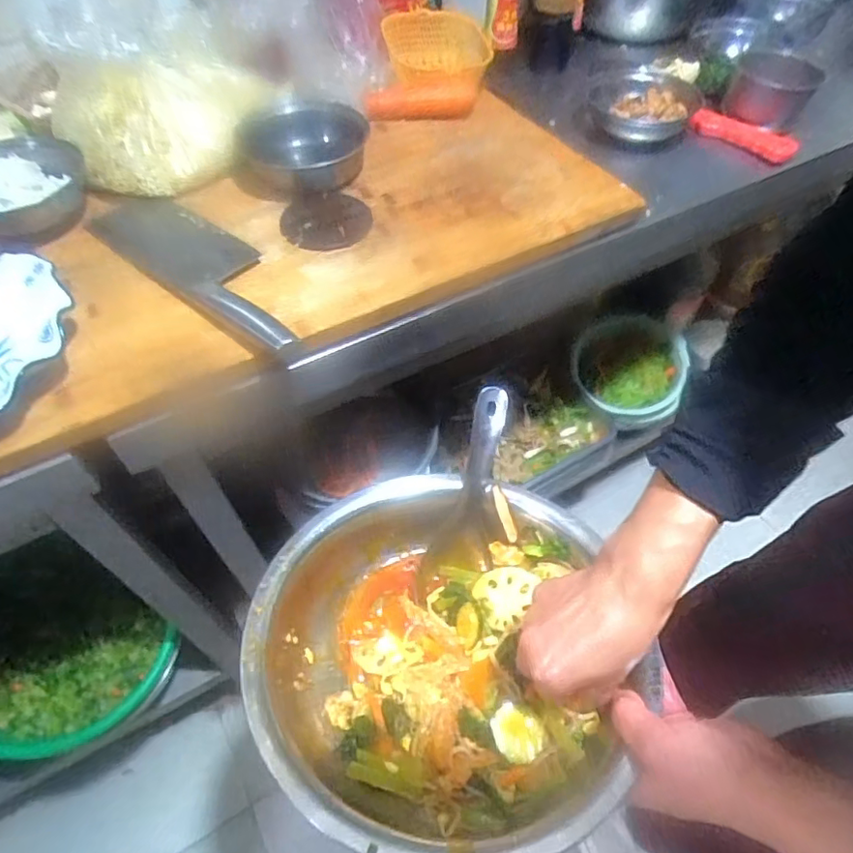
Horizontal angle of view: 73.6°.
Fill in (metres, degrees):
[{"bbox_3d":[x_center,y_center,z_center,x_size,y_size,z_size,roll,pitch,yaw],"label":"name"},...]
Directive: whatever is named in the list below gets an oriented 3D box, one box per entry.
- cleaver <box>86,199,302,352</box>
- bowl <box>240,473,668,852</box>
[{"bbox_3d":[-0.197,-0.156,0.516,0.279,0.029,0.083,33,60,22],"label":"cleaver"},{"bbox_3d":[0.014,0.170,0.440,0.275,0.112,0.275,3,42,-3],"label":"bowl"}]

